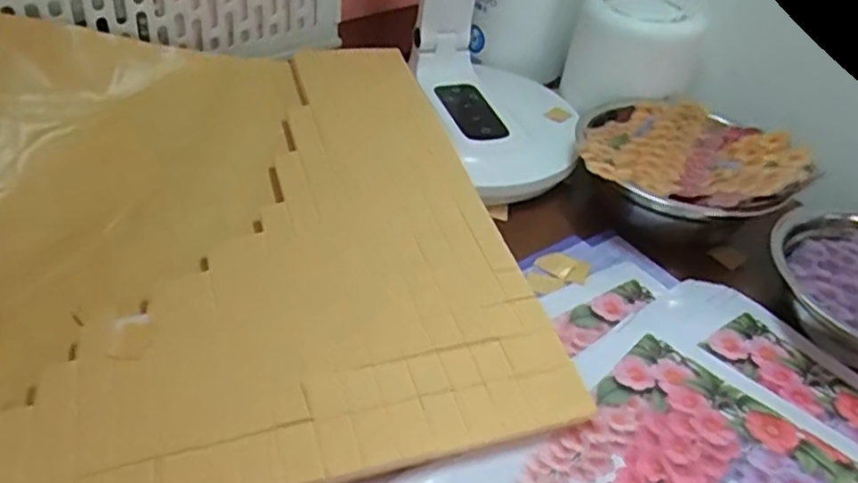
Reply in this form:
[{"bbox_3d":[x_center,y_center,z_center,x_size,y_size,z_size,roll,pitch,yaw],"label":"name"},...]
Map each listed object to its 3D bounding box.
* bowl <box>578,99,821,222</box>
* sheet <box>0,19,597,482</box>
[{"bbox_3d":[0.159,-0.052,0.430,0.128,0.050,0.124,9,41,4],"label":"bowl"},{"bbox_3d":[-0.125,-0.017,0.327,0.324,0.066,0.293,-9,43,-16],"label":"sheet"}]

